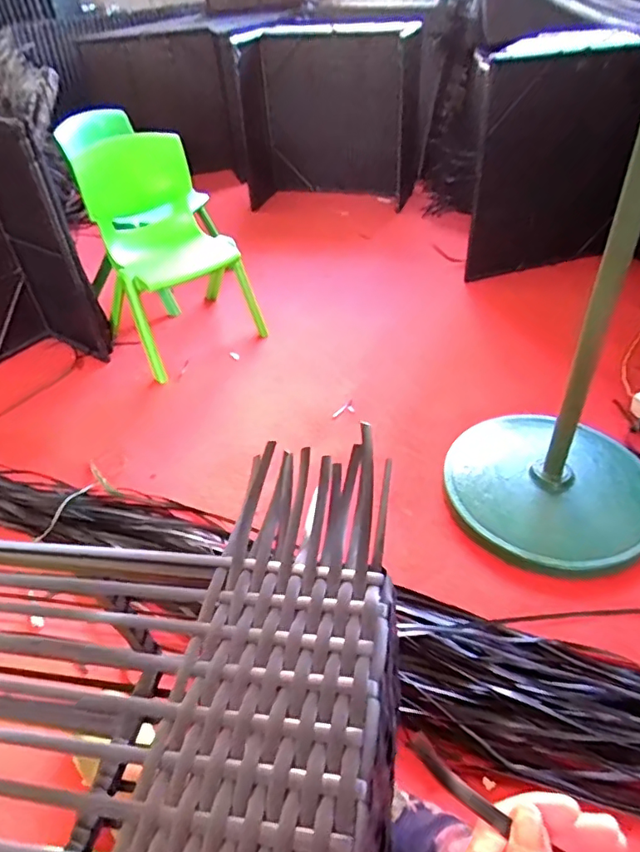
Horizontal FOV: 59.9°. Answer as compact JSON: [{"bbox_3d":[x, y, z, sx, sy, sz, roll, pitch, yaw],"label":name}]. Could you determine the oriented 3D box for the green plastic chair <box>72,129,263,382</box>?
[{"bbox_3d":[-0.400,-0.459,1.460,0.363,0.501,0.328,-24,45,-20],"label":"green plastic chair"}]

